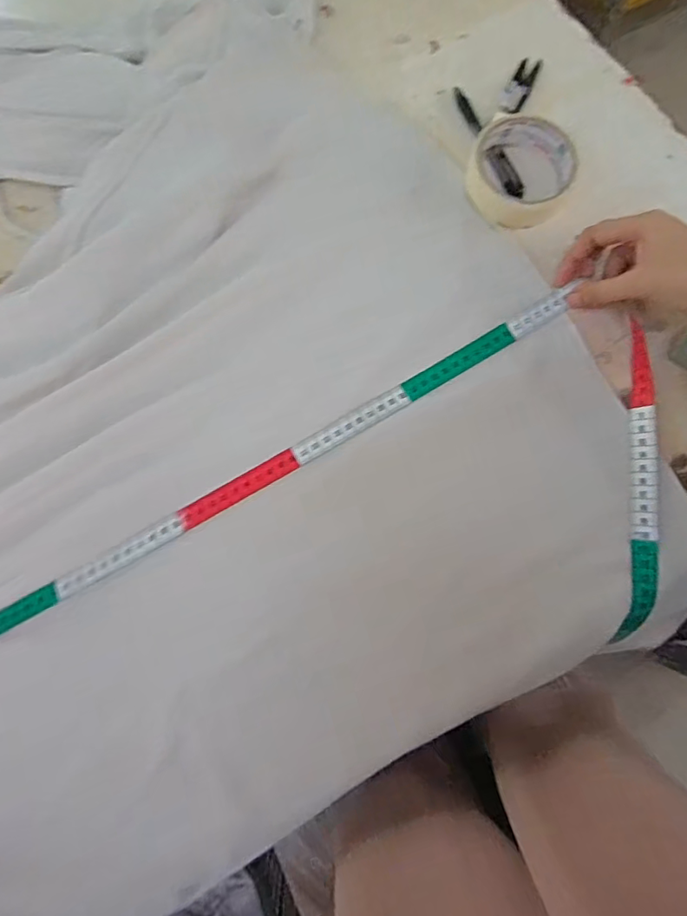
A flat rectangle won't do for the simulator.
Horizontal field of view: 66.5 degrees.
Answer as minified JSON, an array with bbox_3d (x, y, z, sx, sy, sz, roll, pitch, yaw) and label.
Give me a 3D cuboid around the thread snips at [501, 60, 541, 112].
[{"bbox_3d":[0.162,-0.342,0.480,0.021,0.006,0.072,25,77,9],"label":"thread snips"}]

